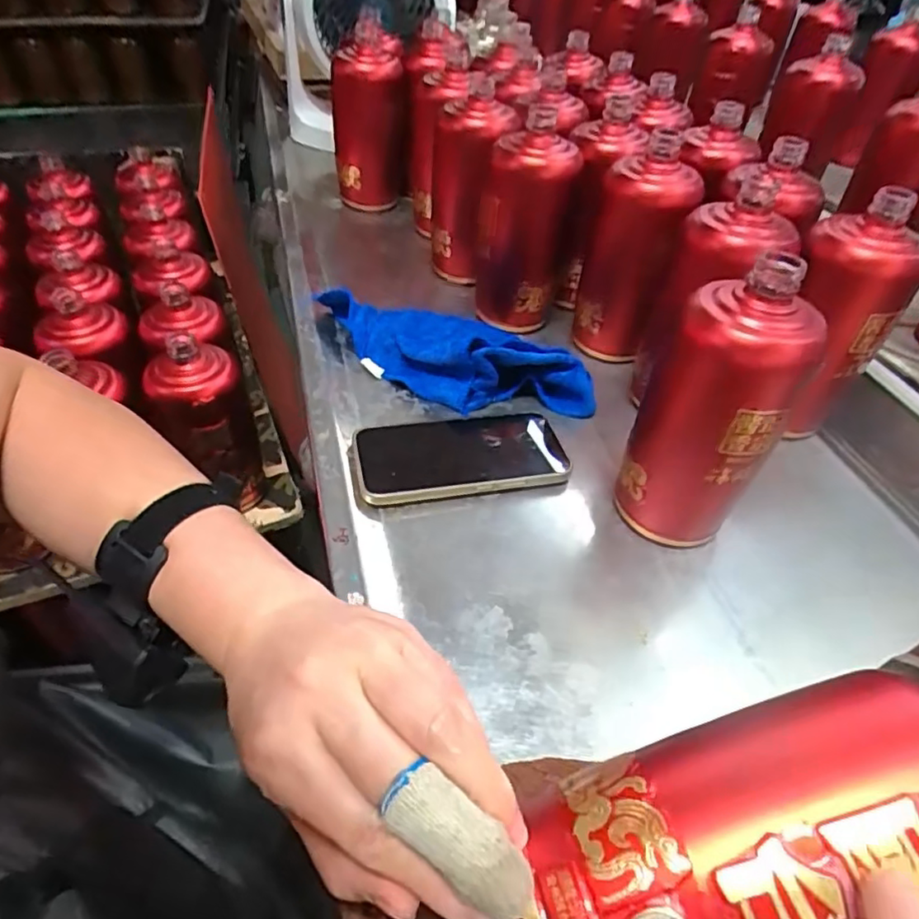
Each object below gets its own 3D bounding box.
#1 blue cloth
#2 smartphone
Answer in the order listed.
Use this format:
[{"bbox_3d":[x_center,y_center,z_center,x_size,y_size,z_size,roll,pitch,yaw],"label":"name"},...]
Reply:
[{"bbox_3d":[-0.008,-0.103,0.526,0.263,0.045,0.106,12,44,7],"label":"blue cloth"},{"bbox_3d":[0.000,-0.006,0.453,0.155,0.014,0.080,-6,46,-12],"label":"smartphone"}]

